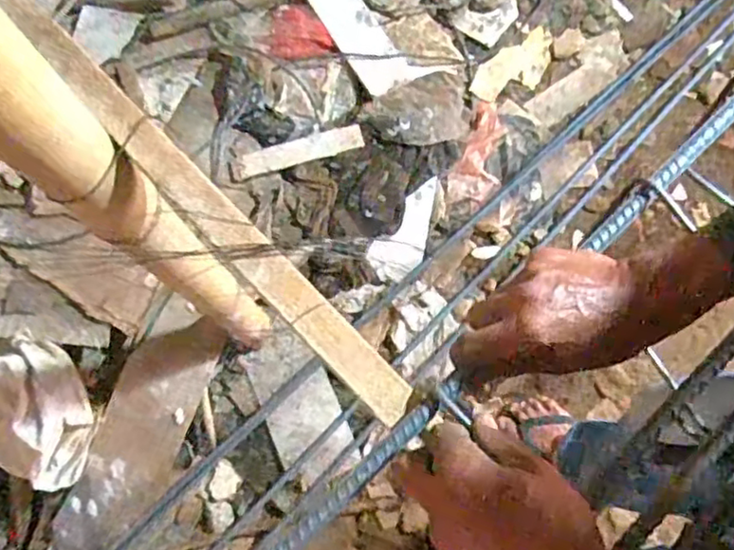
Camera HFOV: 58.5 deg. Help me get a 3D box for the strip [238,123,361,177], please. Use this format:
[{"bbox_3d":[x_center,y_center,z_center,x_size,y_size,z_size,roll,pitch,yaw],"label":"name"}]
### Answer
[{"bbox_3d":[-0.132,-0.252,1.328,0.252,0.012,0.051,-17,76,-3],"label":"strip"}]

